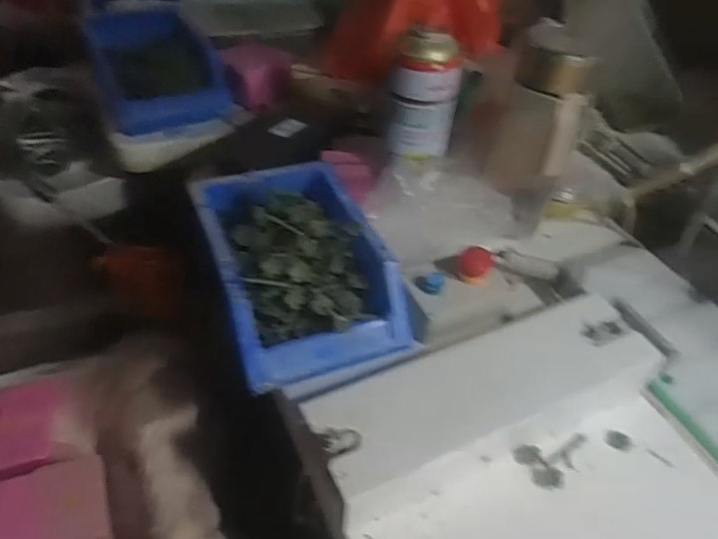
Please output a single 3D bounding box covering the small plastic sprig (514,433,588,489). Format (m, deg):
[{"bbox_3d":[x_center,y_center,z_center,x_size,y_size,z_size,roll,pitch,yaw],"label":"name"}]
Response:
[{"bbox_3d":[0.140,0.134,0.400,0.057,0.009,0.032,-8,47,-14],"label":"small plastic sprig"}]

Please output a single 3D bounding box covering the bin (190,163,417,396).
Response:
[{"bbox_3d":[-0.049,-0.009,0.445,0.125,0.061,0.186,-14,48,-19],"label":"bin"}]

